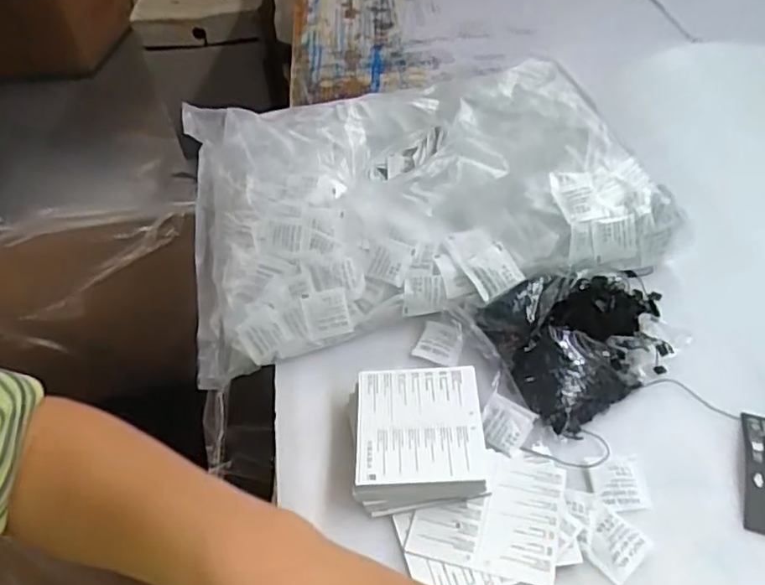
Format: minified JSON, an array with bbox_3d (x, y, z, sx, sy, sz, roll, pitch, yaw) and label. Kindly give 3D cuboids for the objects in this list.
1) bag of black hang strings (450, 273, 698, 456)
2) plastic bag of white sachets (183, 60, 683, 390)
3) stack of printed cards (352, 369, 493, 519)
[{"bbox_3d":[0.160,0.044,0.512,0.172,0.050,0.123,-10,46,-5],"label":"bag of black hang strings"},{"bbox_3d":[0.021,-0.113,0.656,0.439,0.078,0.343,-10,46,-5],"label":"plastic bag of white sachets"},{"bbox_3d":[0.026,0.108,0.472,0.099,0.035,0.110,-6,46,-1],"label":"stack of printed cards"}]

